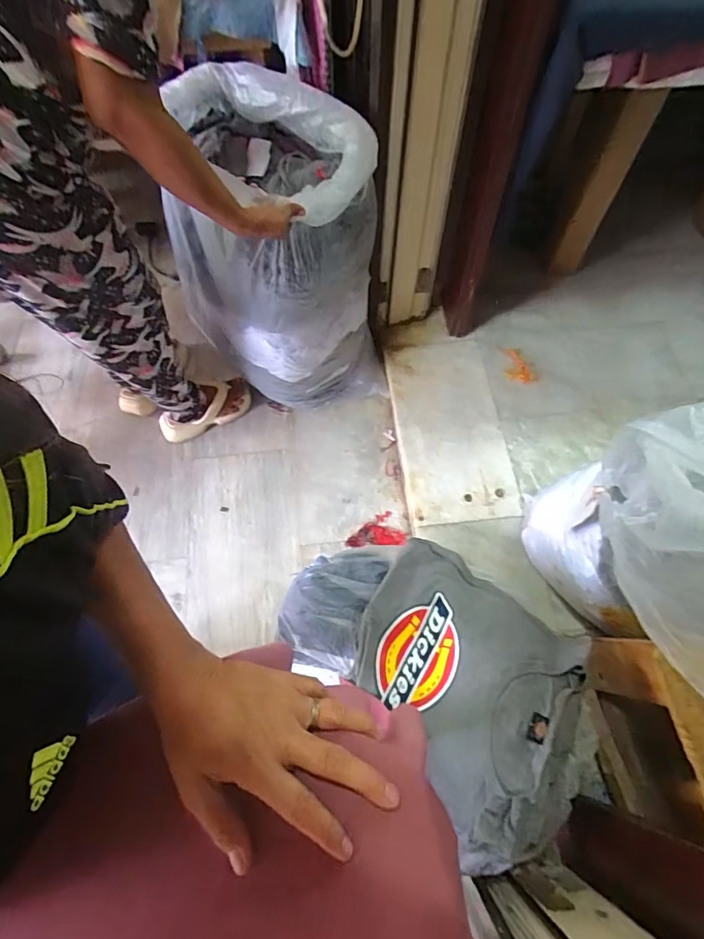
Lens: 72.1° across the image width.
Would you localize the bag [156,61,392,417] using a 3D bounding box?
[{"bbox_3d":[-0.206,-0.482,1.212,0.499,0.711,0.321,39,70,17],"label":"bag"}]

